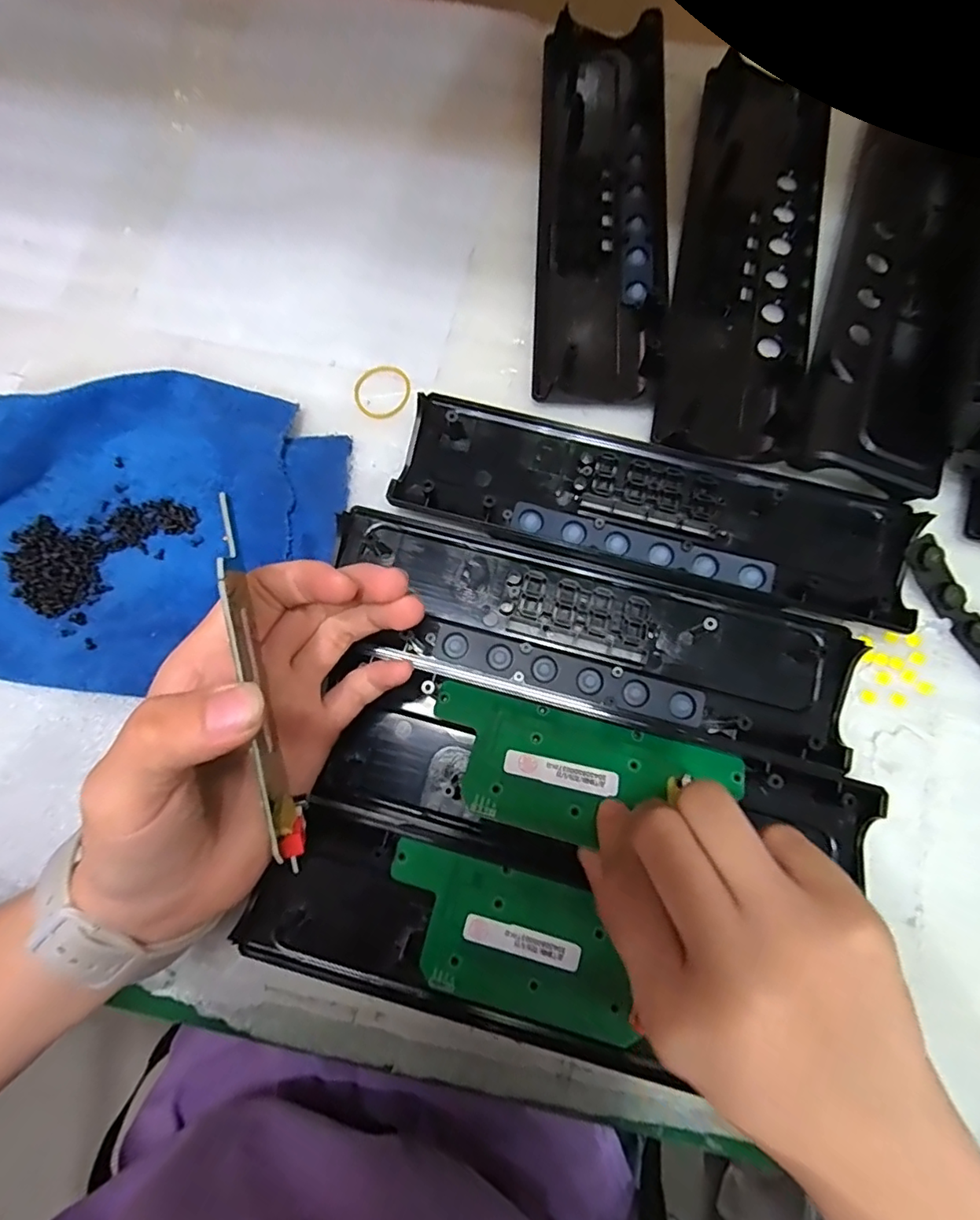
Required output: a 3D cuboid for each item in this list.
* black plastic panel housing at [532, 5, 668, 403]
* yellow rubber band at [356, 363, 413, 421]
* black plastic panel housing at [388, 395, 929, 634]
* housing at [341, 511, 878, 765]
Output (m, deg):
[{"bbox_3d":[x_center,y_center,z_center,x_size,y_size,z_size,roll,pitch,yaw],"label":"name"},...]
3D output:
[{"bbox_3d":[0.061,-0.225,0.302,0.065,0.024,0.231,3,77,1],"label":"black plastic panel housing"},{"bbox_3d":[-0.058,-0.118,0.293,0.030,0.004,0.029,0,77,0],"label":"yellow rubber band"},{"bbox_3d":[0.079,-0.050,0.270,0.244,0.014,0.062,15,78,4],"label":"black plastic panel housing"},{"bbox_3d":[0.044,0.012,0.260,0.240,0.013,0.066,14,78,3],"label":"housing"}]

